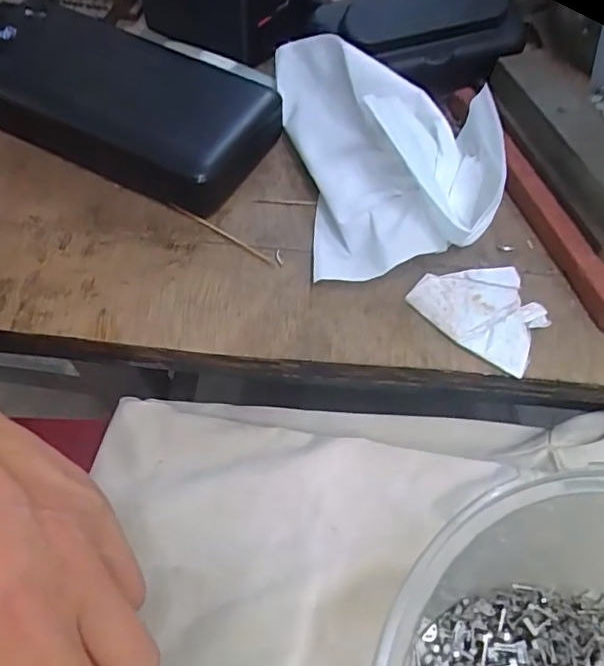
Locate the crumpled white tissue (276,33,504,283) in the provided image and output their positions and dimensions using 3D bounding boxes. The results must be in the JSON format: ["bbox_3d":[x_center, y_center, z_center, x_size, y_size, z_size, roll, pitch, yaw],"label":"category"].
[{"bbox_3d":[0.038,-0.086,0.252,0.083,0.038,0.130,-7,63,-6],"label":"crumpled white tissue"}]

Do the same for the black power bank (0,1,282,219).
[{"bbox_3d":[-0.099,-0.120,0.275,0.167,0.028,0.076,26,61,12],"label":"black power bank"}]

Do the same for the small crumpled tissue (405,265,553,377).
[{"bbox_3d":[0.074,-0.011,0.231,0.052,0.006,0.039,37,64,18],"label":"small crumpled tissue"}]

